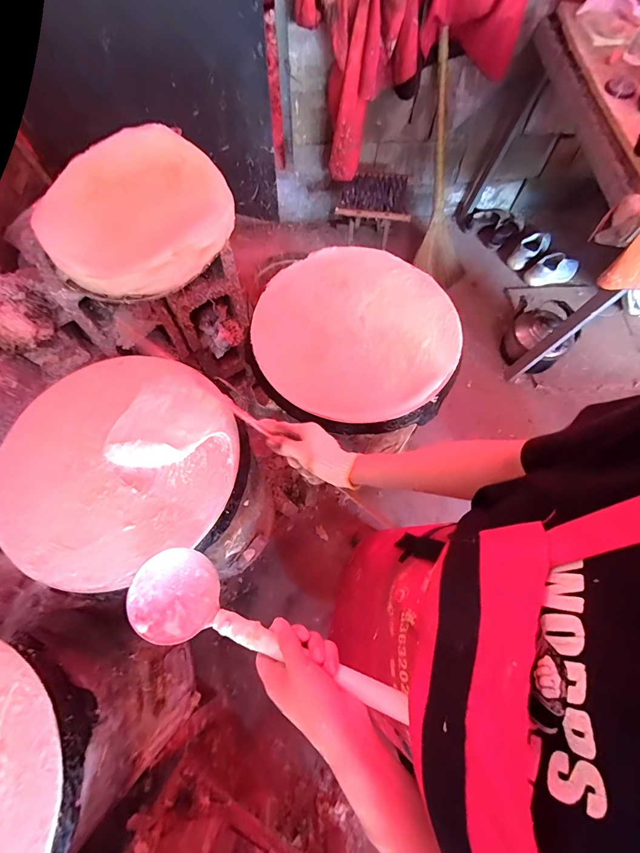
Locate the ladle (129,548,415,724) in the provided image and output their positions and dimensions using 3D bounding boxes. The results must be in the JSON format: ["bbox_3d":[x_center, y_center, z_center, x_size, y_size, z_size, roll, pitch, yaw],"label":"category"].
[{"bbox_3d":[-0.057,0.212,0.370,0.306,0.056,0.089,14,67,22],"label":"ladle"}]

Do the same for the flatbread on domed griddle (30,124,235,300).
[{"bbox_3d":[-0.370,-0.430,0.752,0.367,0.050,0.355,0,75,-2],"label":"flatbread on domed griddle"}]

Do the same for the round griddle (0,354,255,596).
[{"bbox_3d":[-0.311,0.054,0.576,0.373,0.036,0.358,0,68,-1],"label":"round griddle"}]

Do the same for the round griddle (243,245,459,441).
[{"bbox_3d":[0.068,-0.171,0.686,0.358,0.037,0.364,0,68,-1],"label":"round griddle"}]

